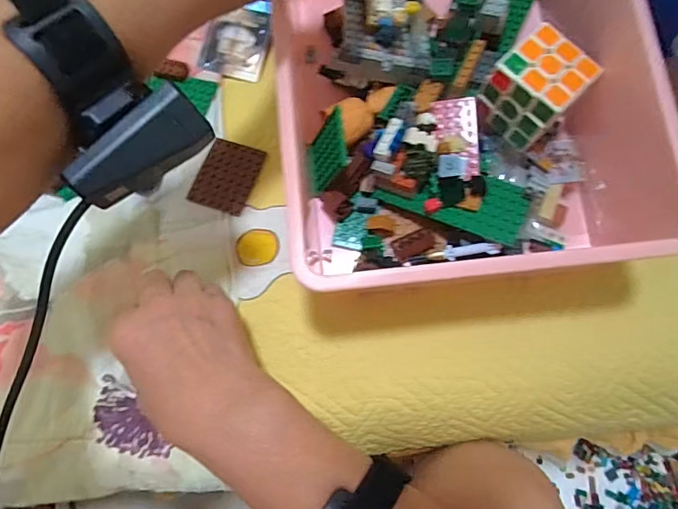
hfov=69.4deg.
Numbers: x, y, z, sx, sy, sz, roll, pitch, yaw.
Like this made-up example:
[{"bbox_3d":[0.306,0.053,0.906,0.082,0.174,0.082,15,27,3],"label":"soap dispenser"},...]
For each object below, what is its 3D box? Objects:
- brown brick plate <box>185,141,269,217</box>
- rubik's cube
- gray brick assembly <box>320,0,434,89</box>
[{"bbox_3d":[-0.094,-0.066,0.416,0.046,0.009,0.064,16,73,8],"label":"brown brick plate"},{"bbox_3d":[0.148,-0.123,0.366,0.061,0.056,0.055,-43,75,-11],"label":"rubik's cube"},{"bbox_3d":[0.032,-0.180,0.393,0.088,0.035,0.087,1,71,3],"label":"gray brick assembly"}]

